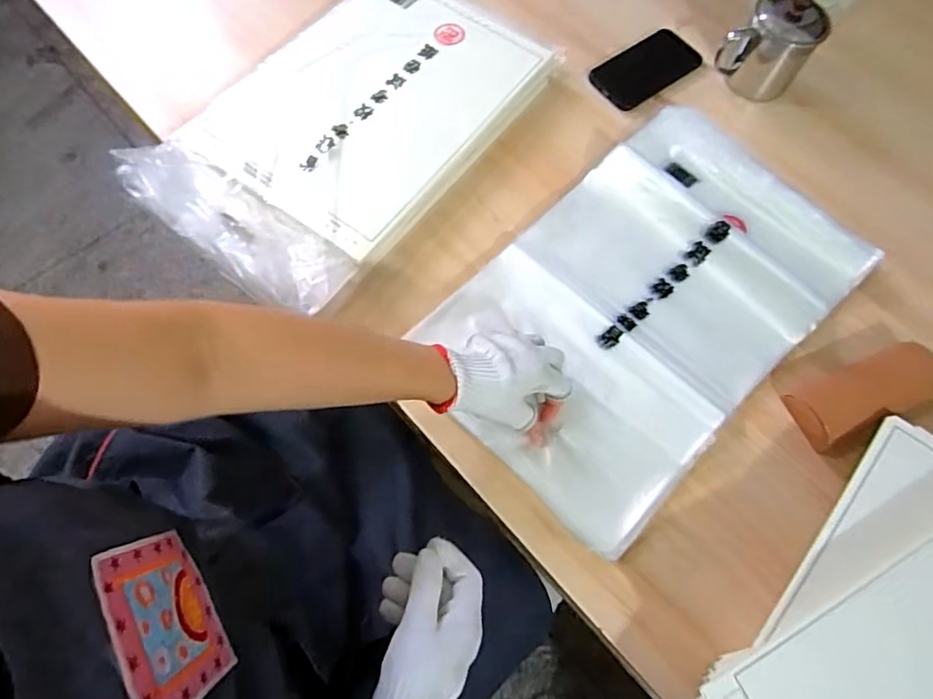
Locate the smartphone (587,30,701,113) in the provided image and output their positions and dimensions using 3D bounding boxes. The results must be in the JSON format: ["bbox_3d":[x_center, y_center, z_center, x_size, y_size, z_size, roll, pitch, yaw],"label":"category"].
[{"bbox_3d":[0.235,-0.370,0.744,0.146,0.008,0.080,-35,74,-15],"label":"smartphone"}]

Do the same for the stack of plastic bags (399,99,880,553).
[{"bbox_3d":[0.188,-0.053,0.600,0.452,0.036,0.291,-42,76,-16],"label":"stack of plastic bags"}]

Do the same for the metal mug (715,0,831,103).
[{"bbox_3d":[0.374,-0.373,0.702,0.092,0.098,0.073,41,72,12],"label":"metal mug"}]

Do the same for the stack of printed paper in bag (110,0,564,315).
[{"bbox_3d":[-0.136,-0.273,0.671,0.285,0.048,0.462,37,72,11],"label":"stack of printed paper in bag"}]

